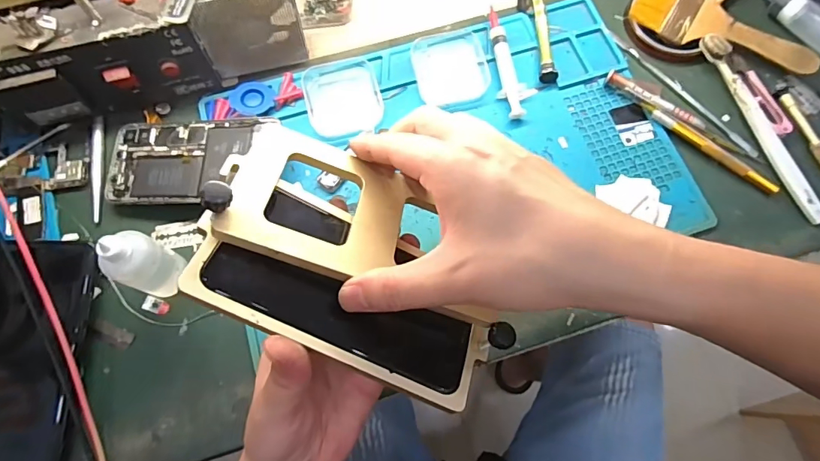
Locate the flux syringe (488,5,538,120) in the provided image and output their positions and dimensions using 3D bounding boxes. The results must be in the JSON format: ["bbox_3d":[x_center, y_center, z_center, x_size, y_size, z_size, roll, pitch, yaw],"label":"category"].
[{"bbox_3d":[0.088,-0.150,0.409,0.029,0.014,0.107,-10,72,-3],"label":"flux syringe"}]

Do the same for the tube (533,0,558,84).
[{"bbox_3d":[0.124,-0.184,0.421,0.014,0.015,0.105,0,72,0],"label":"tube"}]

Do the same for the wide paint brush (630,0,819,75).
[{"bbox_3d":[0.288,-0.184,0.417,0.160,0.020,0.063,35,75,11],"label":"wide paint brush"}]

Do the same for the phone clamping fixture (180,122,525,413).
[{"bbox_3d":[-0.023,0.013,0.242,0.164,0.020,0.110,28,60,-12],"label":"phone clamping fixture"}]

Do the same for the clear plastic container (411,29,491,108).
[{"bbox_3d":[0.035,-0.147,0.407,0.063,0.015,0.073,-14,72,-4],"label":"clear plastic container"}]

